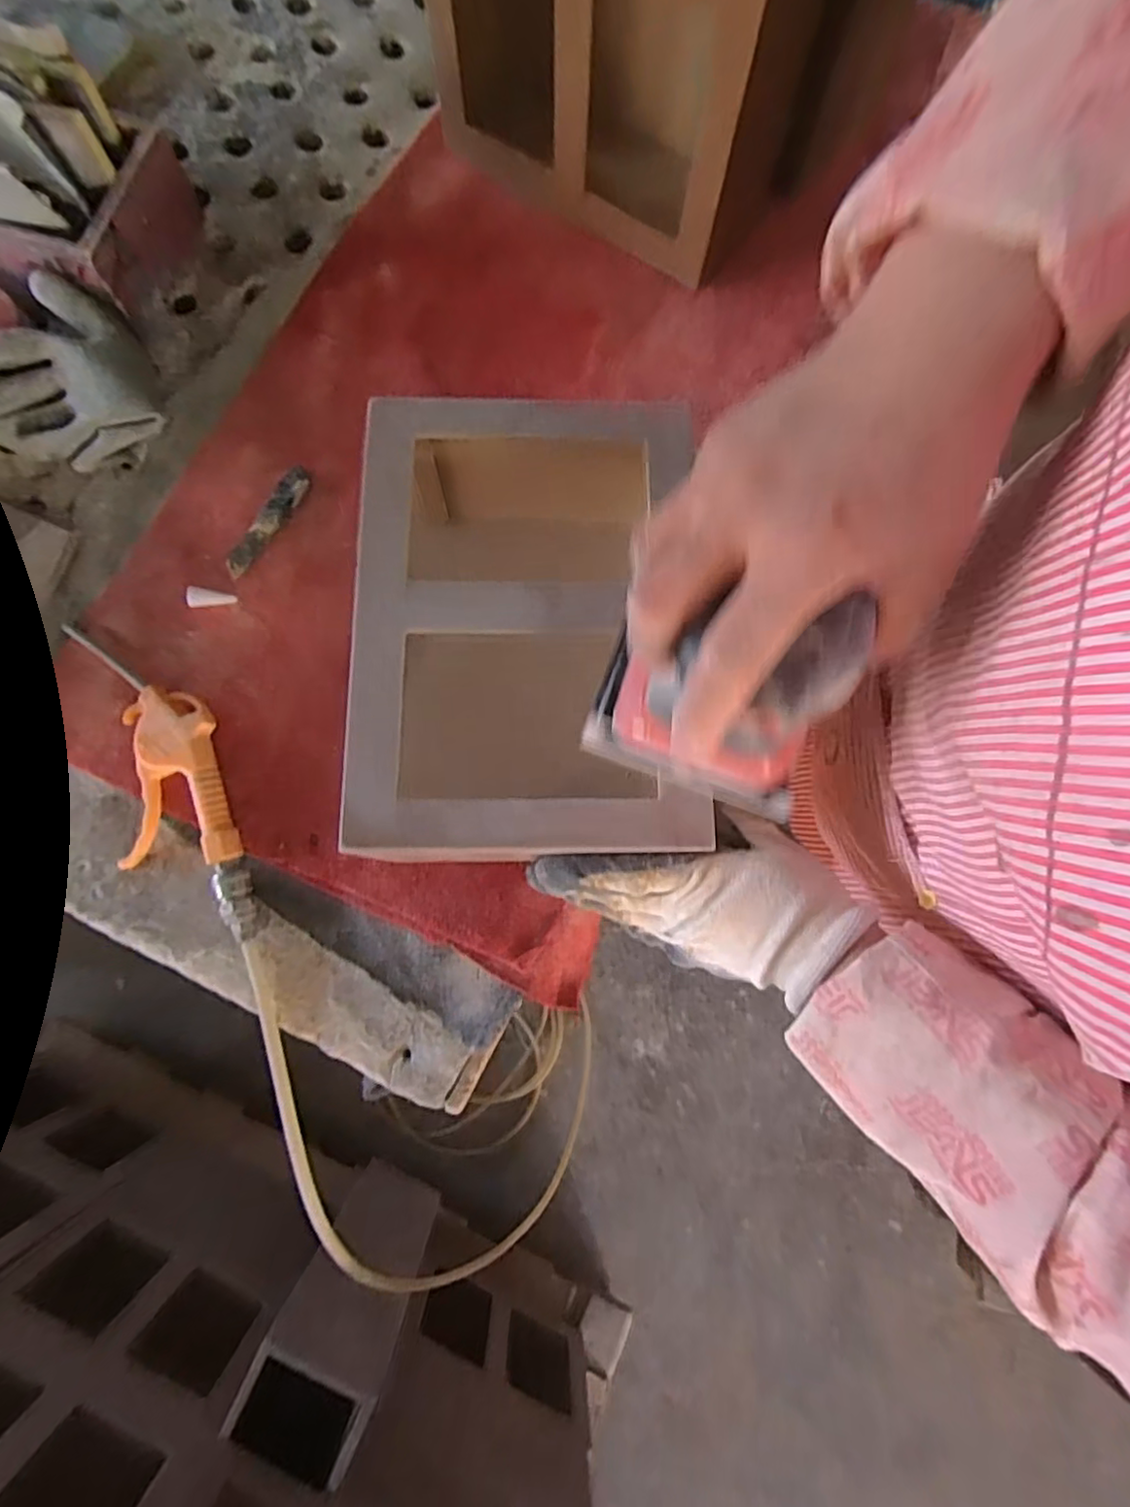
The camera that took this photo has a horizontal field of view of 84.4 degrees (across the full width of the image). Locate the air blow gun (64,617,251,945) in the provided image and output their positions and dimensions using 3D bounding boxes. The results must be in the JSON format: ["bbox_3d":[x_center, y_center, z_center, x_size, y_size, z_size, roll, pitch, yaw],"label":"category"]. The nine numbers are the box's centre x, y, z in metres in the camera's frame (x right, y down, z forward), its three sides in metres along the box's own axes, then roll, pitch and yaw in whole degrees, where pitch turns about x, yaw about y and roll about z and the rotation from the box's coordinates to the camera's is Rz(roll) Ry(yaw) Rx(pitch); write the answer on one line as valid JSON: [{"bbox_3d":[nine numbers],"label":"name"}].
[{"bbox_3d":[-0.282,0.017,0.437,0.083,0.026,0.237,-16,79,-5],"label":"air blow gun"}]

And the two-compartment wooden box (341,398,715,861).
[{"bbox_3d":[-0.027,-0.078,0.408,0.185,0.123,0.285,-1,78,-2],"label":"two-compartment wooden box"}]

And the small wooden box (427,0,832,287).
[{"bbox_3d":[0.040,-0.550,0.474,0.281,0.198,0.138,34,80,5],"label":"small wooden box"}]

